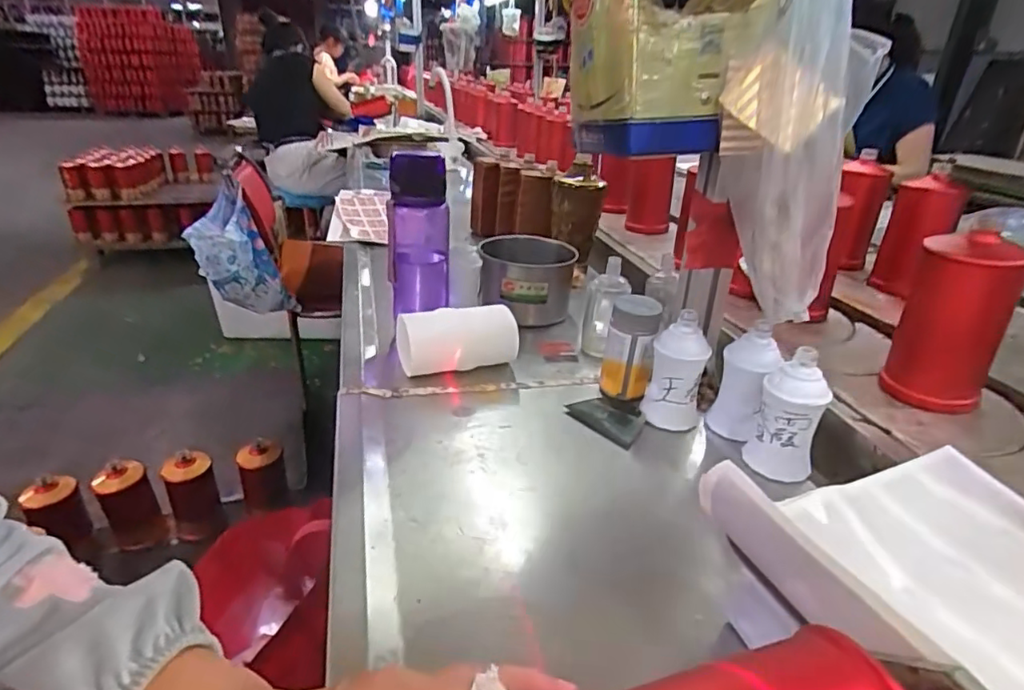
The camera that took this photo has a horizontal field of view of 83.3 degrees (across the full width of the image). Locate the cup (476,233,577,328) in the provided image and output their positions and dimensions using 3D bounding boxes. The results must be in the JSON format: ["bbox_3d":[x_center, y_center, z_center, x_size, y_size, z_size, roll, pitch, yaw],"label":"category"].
[{"bbox_3d":[0.022,-0.095,0.826,0.129,0.089,0.138,2,27,-1],"label":"cup"}]

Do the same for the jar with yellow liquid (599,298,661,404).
[{"bbox_3d":[0.126,0.002,0.621,0.055,0.103,0.047,7,27,9],"label":"jar with yellow liquid"}]

